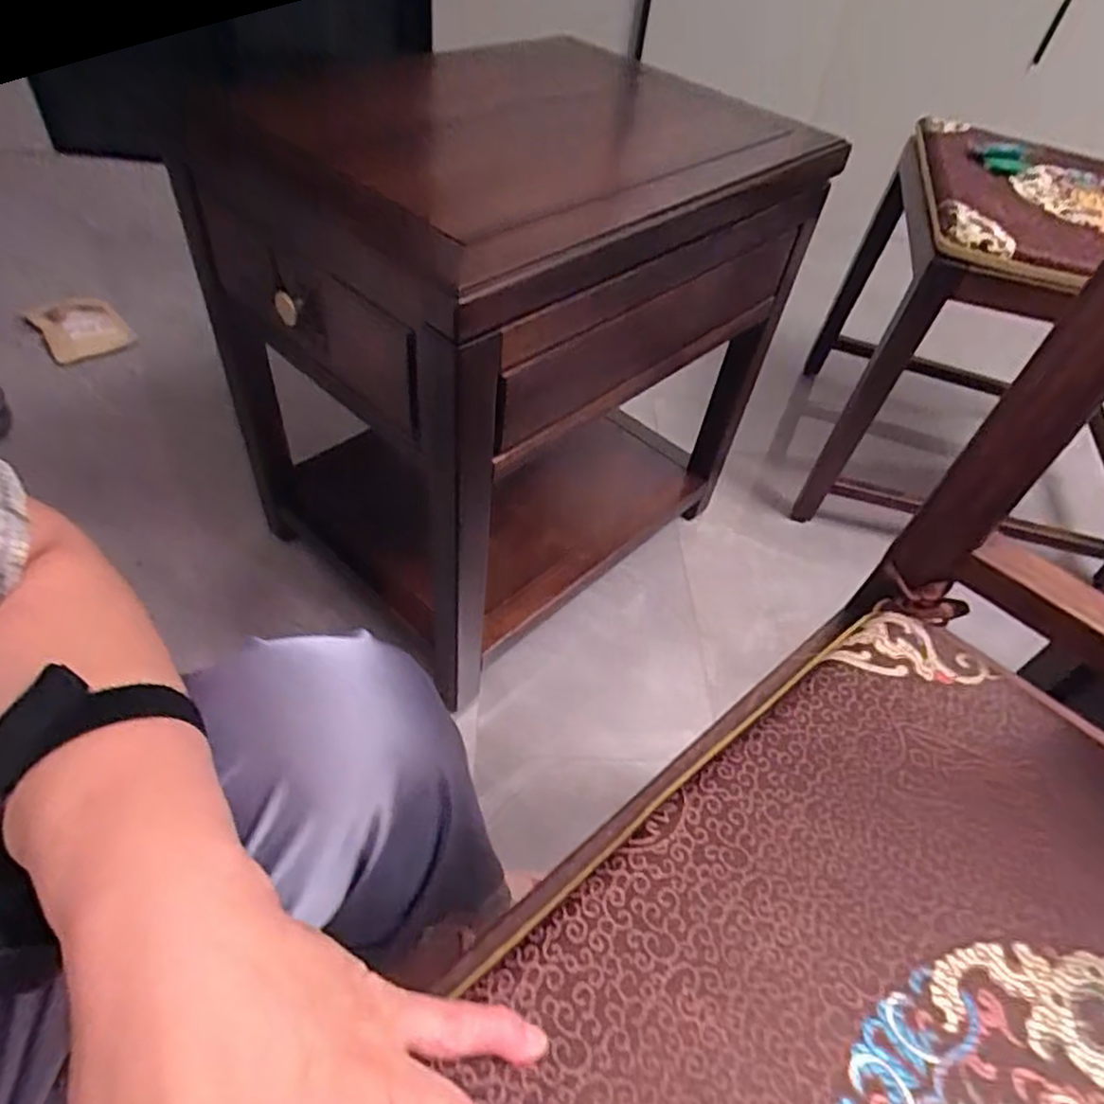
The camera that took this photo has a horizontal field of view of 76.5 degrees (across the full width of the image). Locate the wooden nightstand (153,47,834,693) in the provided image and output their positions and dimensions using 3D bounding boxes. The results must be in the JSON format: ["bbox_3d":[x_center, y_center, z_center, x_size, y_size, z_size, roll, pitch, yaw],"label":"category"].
[{"bbox_3d":[-0.042,-0.238,0.841,0.404,0.502,0.545,37,53,23],"label":"wooden nightstand"}]

